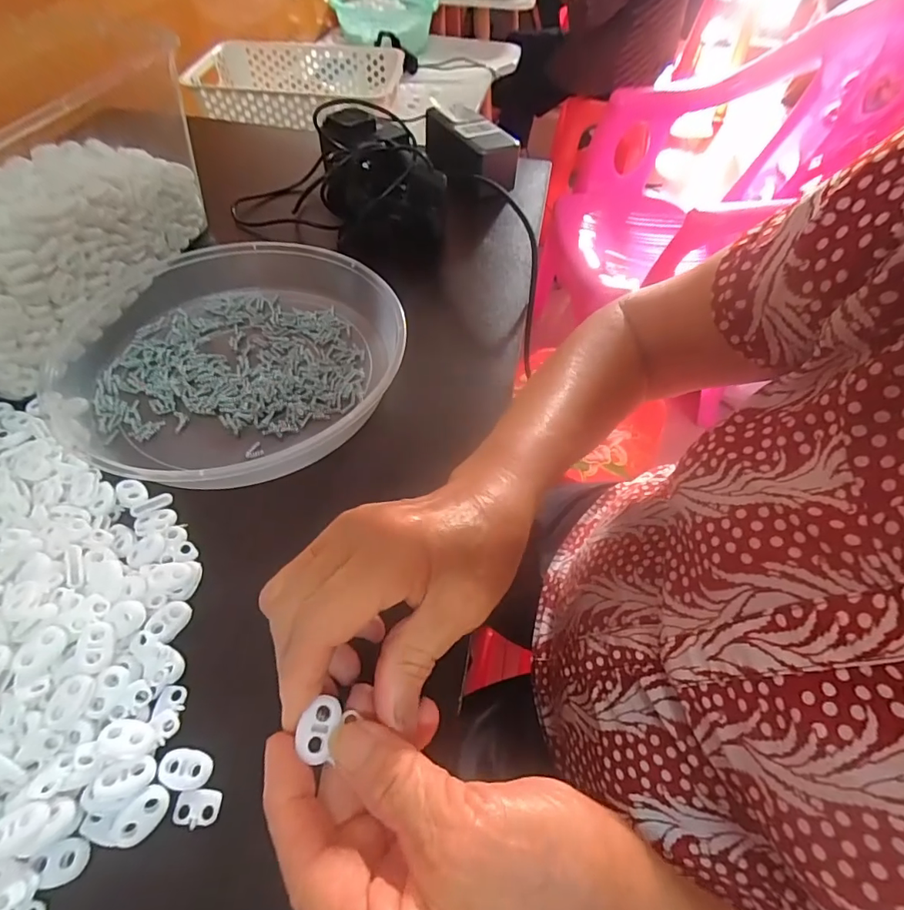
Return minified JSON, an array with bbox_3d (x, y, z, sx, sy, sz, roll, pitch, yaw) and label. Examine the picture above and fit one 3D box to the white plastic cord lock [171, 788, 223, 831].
[{"bbox_3d":[-0.110,0.153,0.209,0.018,0.004,0.014,1,54,-3],"label":"white plastic cord lock"}]

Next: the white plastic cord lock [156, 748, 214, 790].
[{"bbox_3d":[-0.119,0.140,0.215,0.022,0.004,0.015,10,54,4],"label":"white plastic cord lock"}]

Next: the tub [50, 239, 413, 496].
[{"bbox_3d":[-0.174,-0.087,0.359,0.243,0.041,0.229,2,54,-2],"label":"tub"}]

